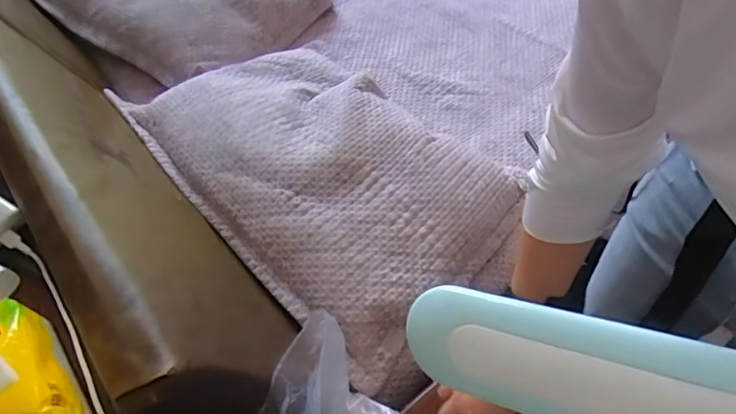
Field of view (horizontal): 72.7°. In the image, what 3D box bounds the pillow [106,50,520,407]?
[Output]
[{"bbox_3d":[-0.072,-0.091,0.856,0.430,0.110,0.695,-38,60,-21],"label":"pillow"}]

